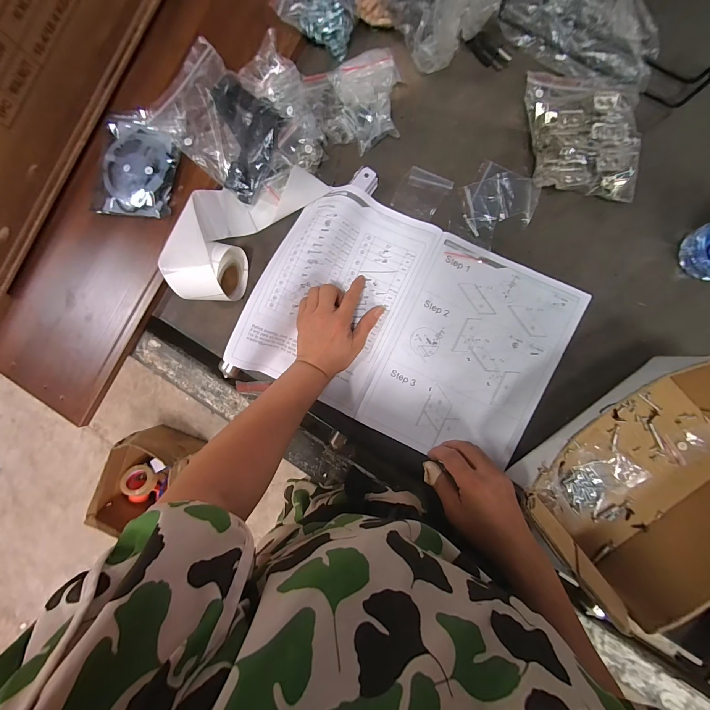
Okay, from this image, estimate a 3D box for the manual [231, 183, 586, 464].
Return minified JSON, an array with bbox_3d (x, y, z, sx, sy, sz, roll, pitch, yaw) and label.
[{"bbox_3d":[0.065,-0.039,0.407,0.401,0.036,0.271,23,90,6],"label":"manual"}]

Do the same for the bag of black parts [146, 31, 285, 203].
[{"bbox_3d":[-0.183,-0.318,0.410,0.185,0.025,0.127,42,92,5],"label":"bag of black parts"}]

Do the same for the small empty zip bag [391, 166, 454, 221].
[{"bbox_3d":[0.088,-0.216,0.409,0.061,0.008,0.062,29,91,6],"label":"small empty zip bag"}]

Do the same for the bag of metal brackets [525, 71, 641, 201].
[{"bbox_3d":[0.283,-0.281,0.379,0.129,0.036,0.168,3,88,6],"label":"bag of metal brackets"}]

